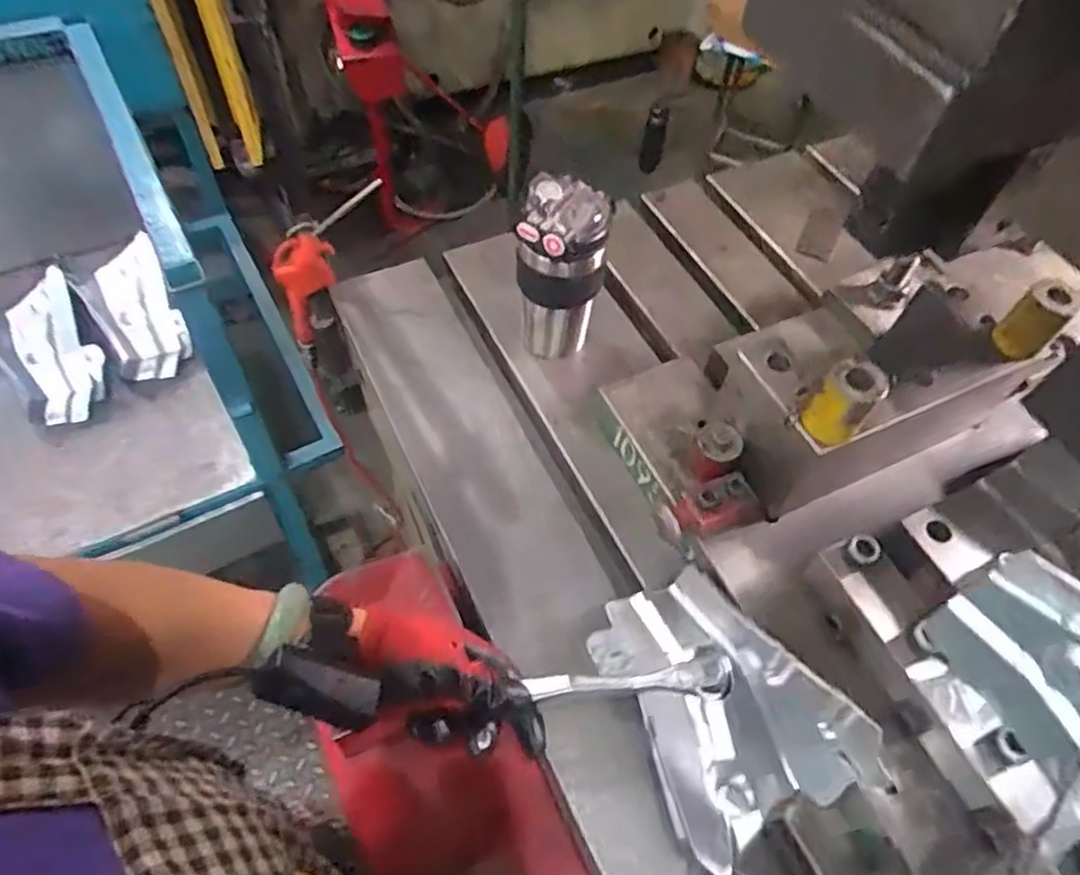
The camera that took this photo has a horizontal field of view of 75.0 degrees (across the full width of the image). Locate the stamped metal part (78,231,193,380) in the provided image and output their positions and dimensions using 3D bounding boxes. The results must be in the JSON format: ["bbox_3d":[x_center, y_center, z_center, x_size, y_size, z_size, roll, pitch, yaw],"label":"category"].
[{"bbox_3d":[-0.626,-0.193,1.102,0.117,0.060,0.199,-26,100,-17],"label":"stamped metal part"}]

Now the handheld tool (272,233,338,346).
[{"bbox_3d":[-0.255,-0.174,0.795,0.042,0.119,0.082,33,60,16],"label":"handheld tool"}]

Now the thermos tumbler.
[{"bbox_3d":[0.017,-0.151,0.677,0.079,0.189,0.072,2,56,-4],"label":"thermos tumbler"}]

